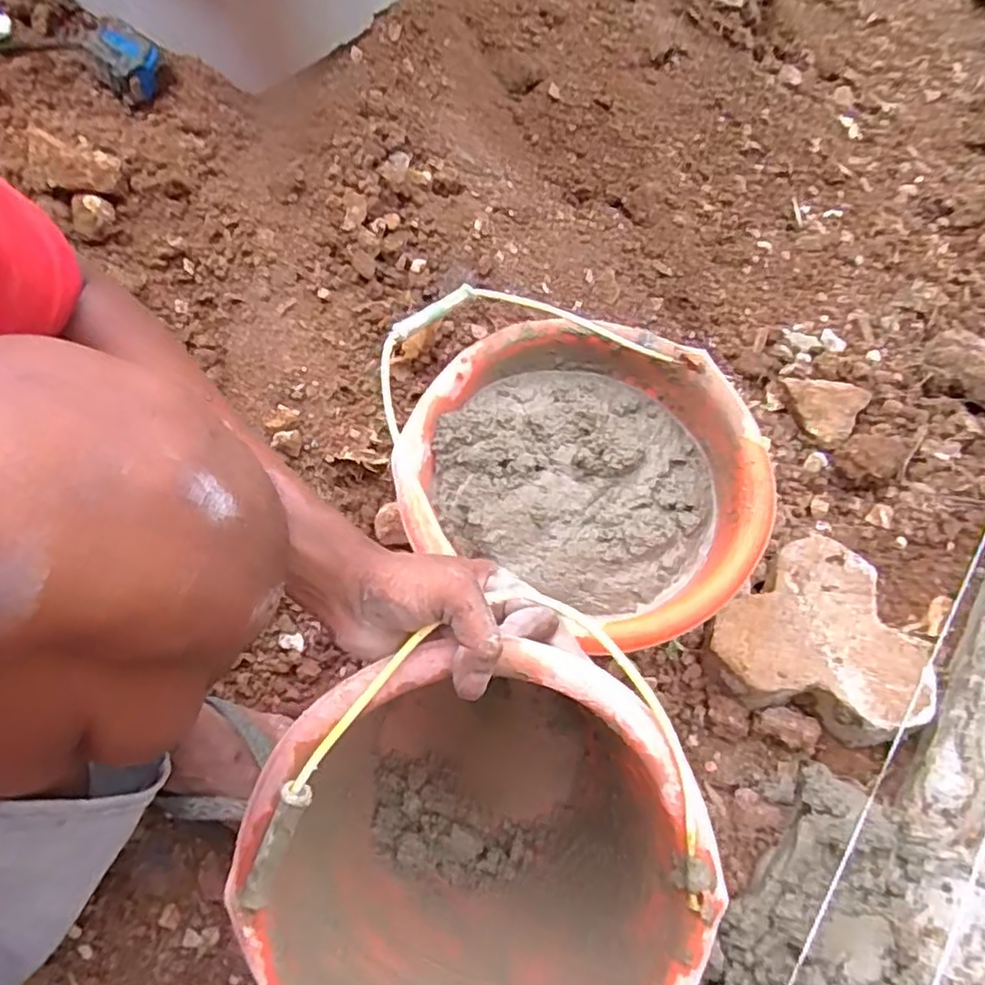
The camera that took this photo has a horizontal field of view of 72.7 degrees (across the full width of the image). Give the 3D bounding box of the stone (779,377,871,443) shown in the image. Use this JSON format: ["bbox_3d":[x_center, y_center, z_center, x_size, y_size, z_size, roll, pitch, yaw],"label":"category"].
[{"bbox_3d":[0.391,-0.096,0.782,0.100,0.044,0.065,1,56,5],"label":"stone"}]

